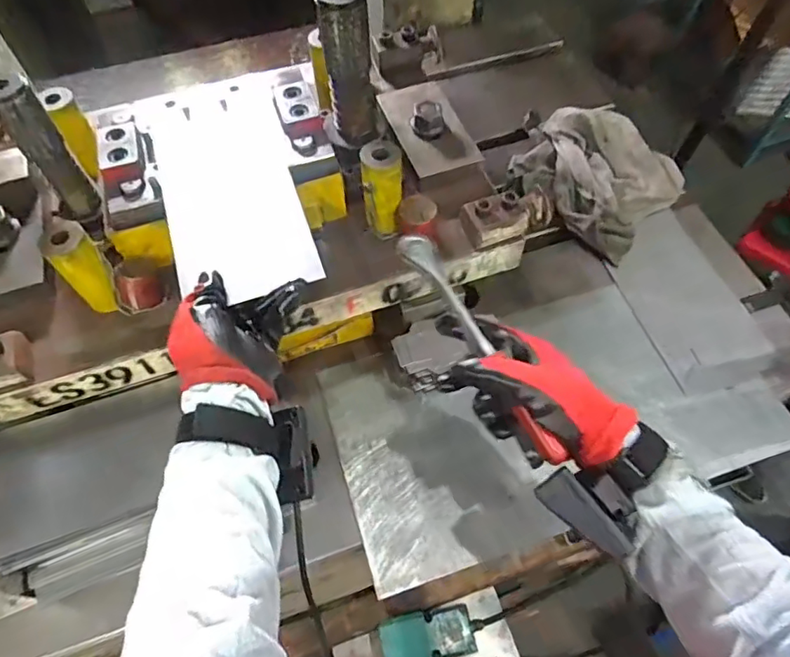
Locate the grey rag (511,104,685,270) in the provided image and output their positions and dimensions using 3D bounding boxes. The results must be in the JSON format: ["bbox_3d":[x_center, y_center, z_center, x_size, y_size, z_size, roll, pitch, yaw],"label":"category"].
[{"bbox_3d":[0.278,-0.223,0.769,0.181,0.065,0.227,-36,64,-18],"label":"grey rag"}]

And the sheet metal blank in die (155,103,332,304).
[{"bbox_3d":[-0.157,-0.129,0.528,0.120,0.006,0.242,-17,61,-9],"label":"sheet metal blank in die"}]

